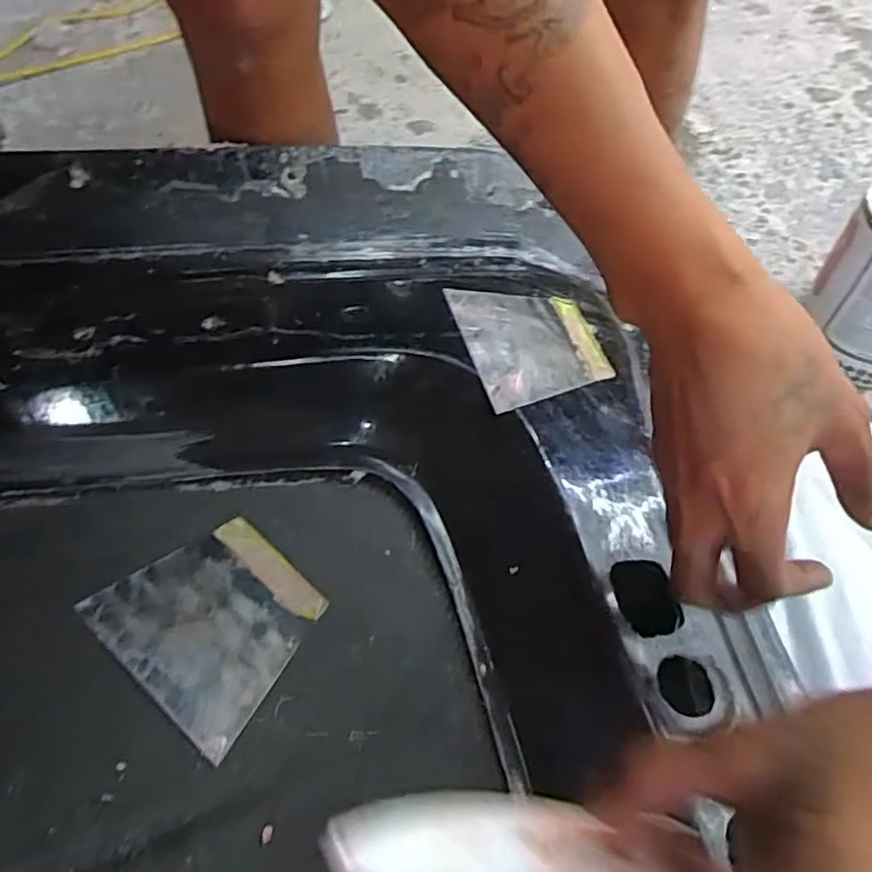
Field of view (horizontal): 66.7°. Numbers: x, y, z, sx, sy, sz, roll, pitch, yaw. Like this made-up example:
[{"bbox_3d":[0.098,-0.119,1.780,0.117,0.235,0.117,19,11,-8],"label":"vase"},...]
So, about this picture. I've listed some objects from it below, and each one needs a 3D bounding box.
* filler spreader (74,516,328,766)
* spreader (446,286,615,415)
[{"bbox_3d":[-0.123,0.103,0.374,0.104,0.004,0.097,41,58,12],"label":"filler spreader"},{"bbox_3d":[0.066,-0.068,0.470,0.096,0.004,0.108,-8,56,-19],"label":"spreader"}]

